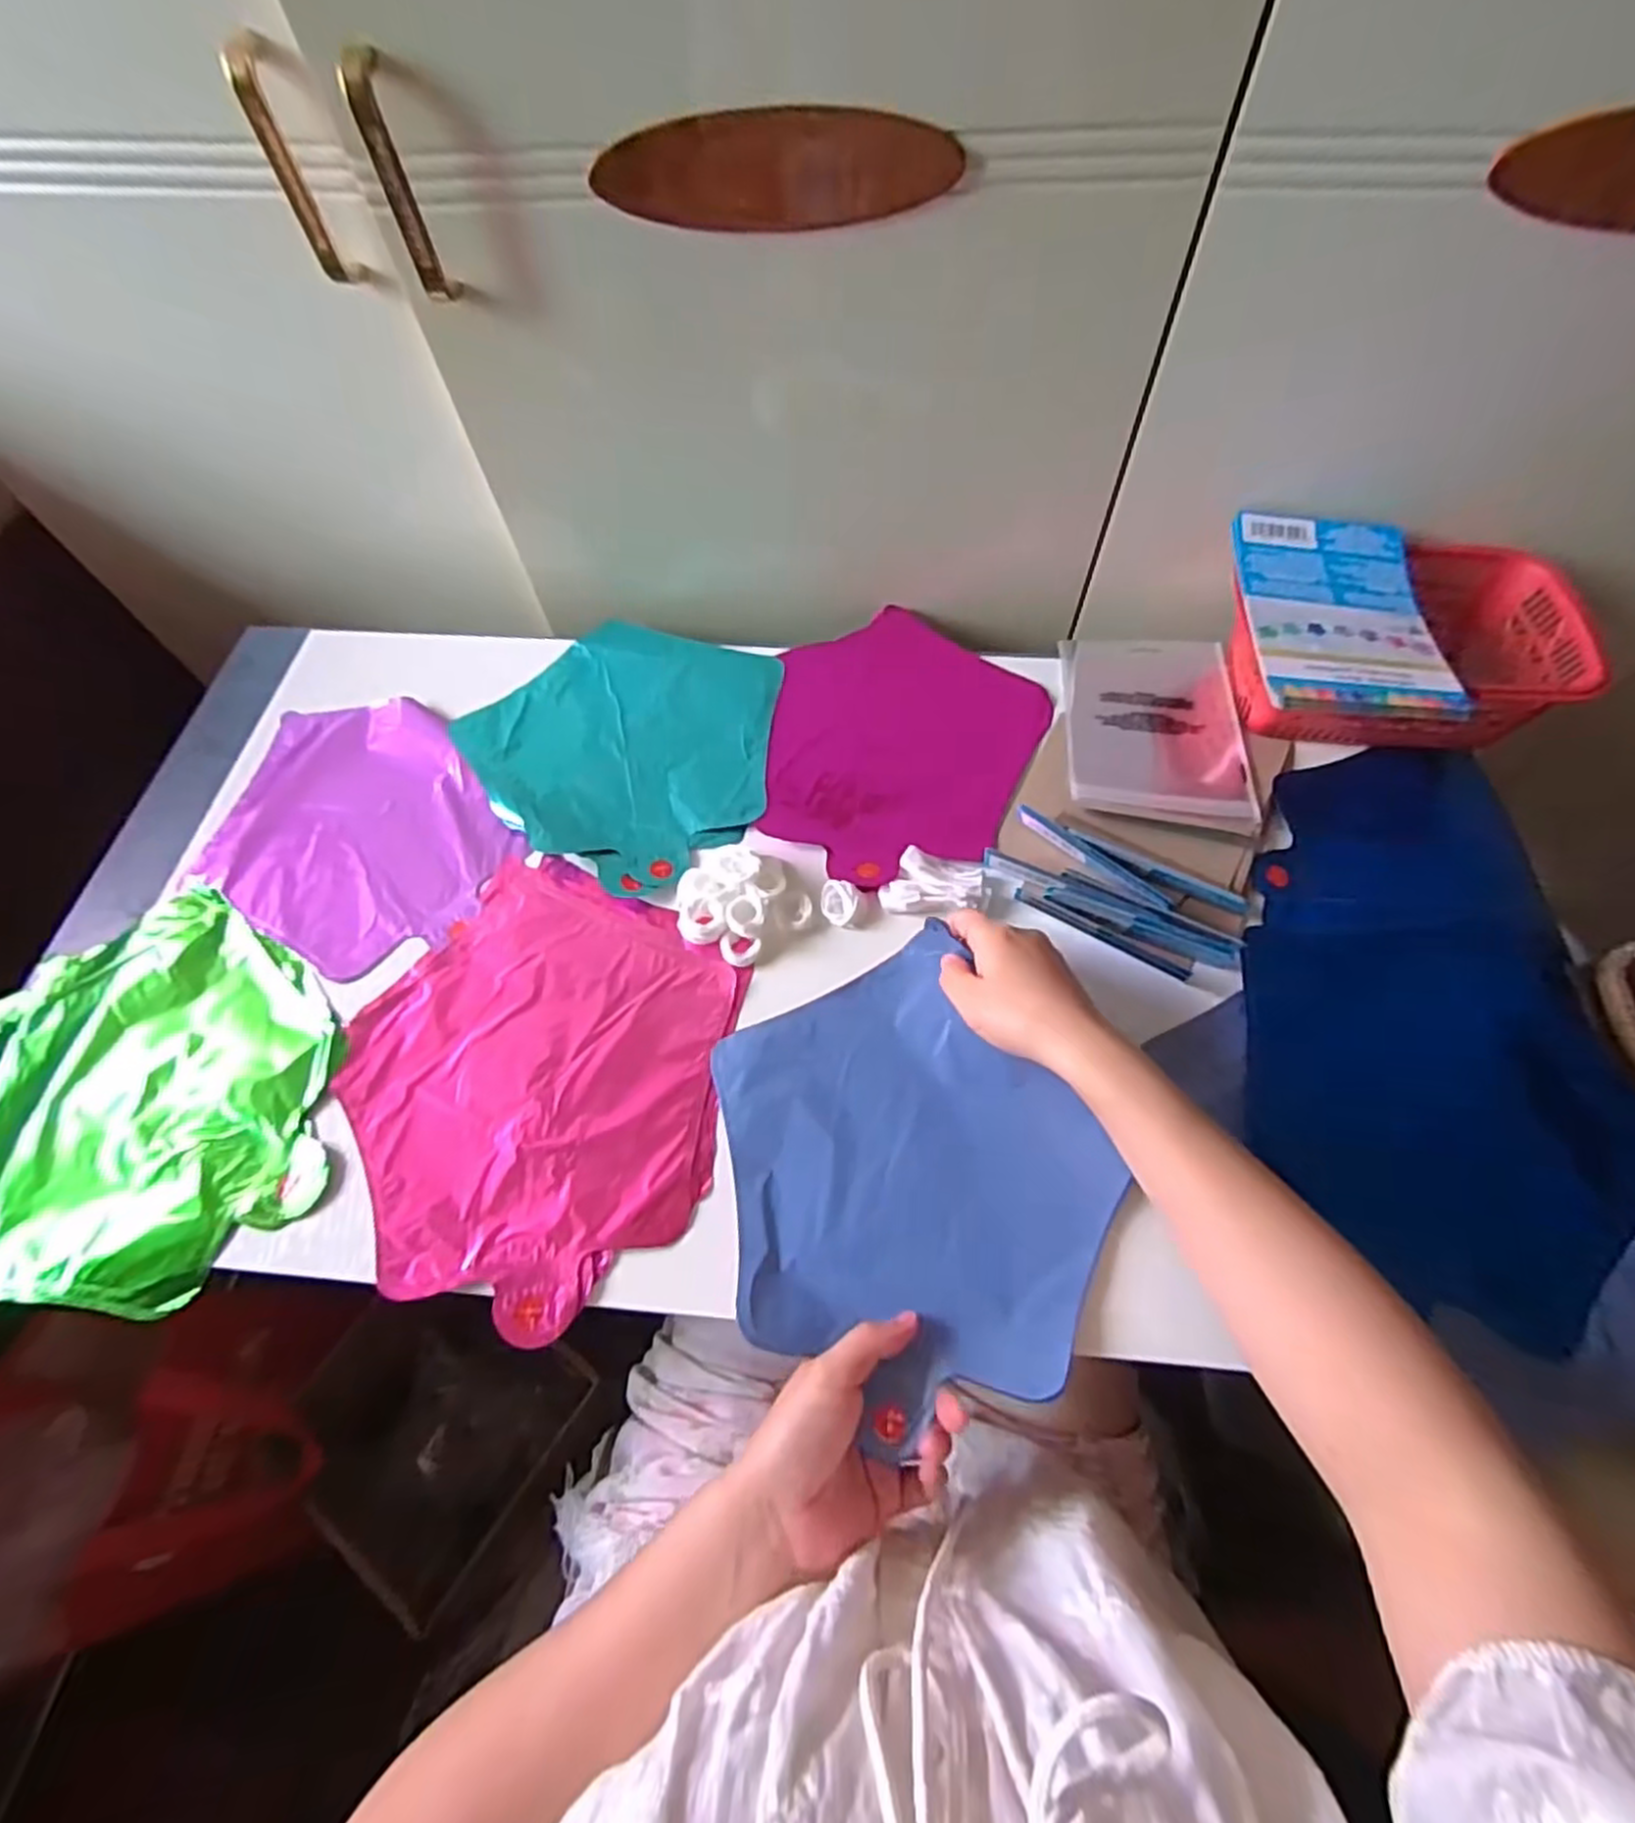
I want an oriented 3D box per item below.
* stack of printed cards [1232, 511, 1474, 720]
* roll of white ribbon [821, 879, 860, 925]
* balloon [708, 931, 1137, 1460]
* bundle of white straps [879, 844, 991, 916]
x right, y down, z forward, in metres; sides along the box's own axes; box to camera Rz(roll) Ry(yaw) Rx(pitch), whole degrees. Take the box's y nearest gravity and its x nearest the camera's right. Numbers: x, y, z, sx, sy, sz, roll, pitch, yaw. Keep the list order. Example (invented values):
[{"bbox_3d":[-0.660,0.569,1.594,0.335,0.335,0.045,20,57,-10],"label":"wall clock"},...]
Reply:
[{"bbox_3d":[0.341,-0.198,0.504,0.116,0.022,0.185,7,61,5],"label":"stack of printed cards"},{"bbox_3d":[0.014,-0.006,0.499,0.023,0.008,0.029,4,62,5],"label":"roll of white ribbon"},{"bbox_3d":[0.050,0.143,0.426,0.199,0.013,0.224,-22,63,-9],"label":"balloon"},{"bbox_3d":[0.078,-0.015,0.502,0.067,0.012,0.046,13,63,9],"label":"bundle of white straps"}]

